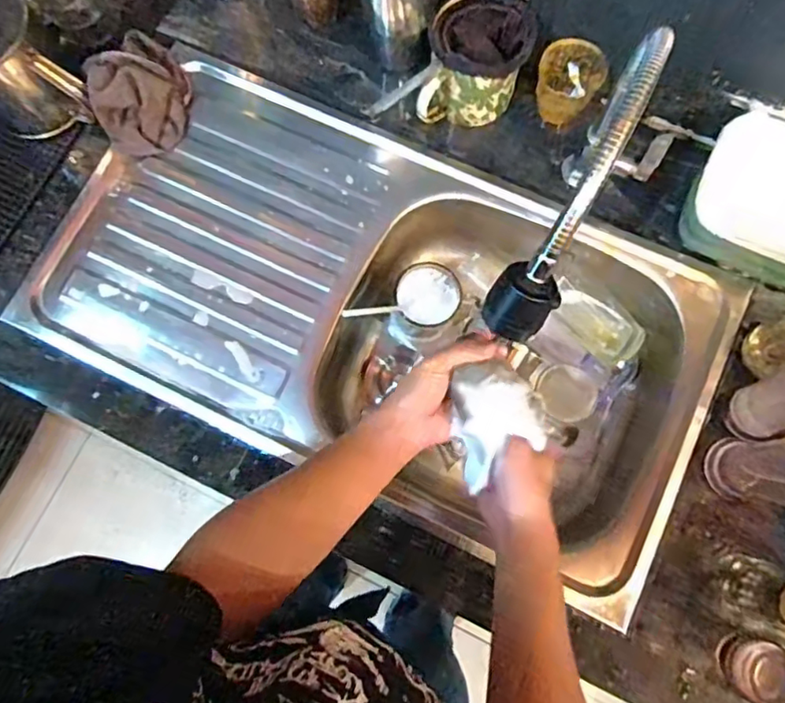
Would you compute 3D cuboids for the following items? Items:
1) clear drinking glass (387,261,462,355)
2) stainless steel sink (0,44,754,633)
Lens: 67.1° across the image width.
[{"bbox_3d":[0.038,-0.050,0.727,0.077,0.097,0.092,38,81,9],"label":"clear drinking glass"},{"bbox_3d":[-0.017,-0.042,0.720,0.741,0.130,0.400,25,80,7],"label":"stainless steel sink"}]

